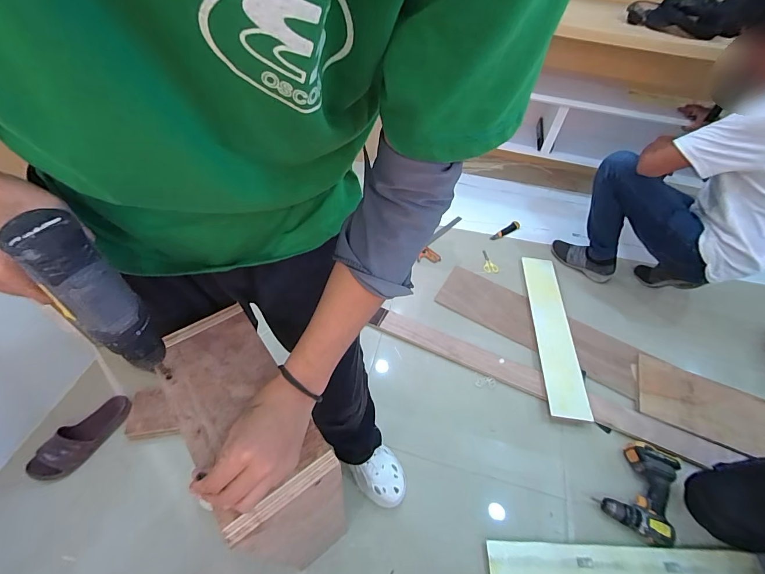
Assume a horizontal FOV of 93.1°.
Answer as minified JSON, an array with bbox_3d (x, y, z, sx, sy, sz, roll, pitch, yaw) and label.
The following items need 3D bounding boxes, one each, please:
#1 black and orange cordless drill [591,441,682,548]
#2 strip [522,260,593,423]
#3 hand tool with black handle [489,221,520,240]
[{"bbox_3d":[0.676,0.513,0.932,0.149,0.067,0.212,32,55,19],"label":"black and orange cordless drill"},{"bbox_3d":[0.598,0.134,1.287,0.130,0.026,0.660,9,48,3],"label":"strip"},{"bbox_3d":[0.560,-0.254,1.640,0.175,0.032,0.040,-33,56,-25],"label":"hand tool with black handle"}]

